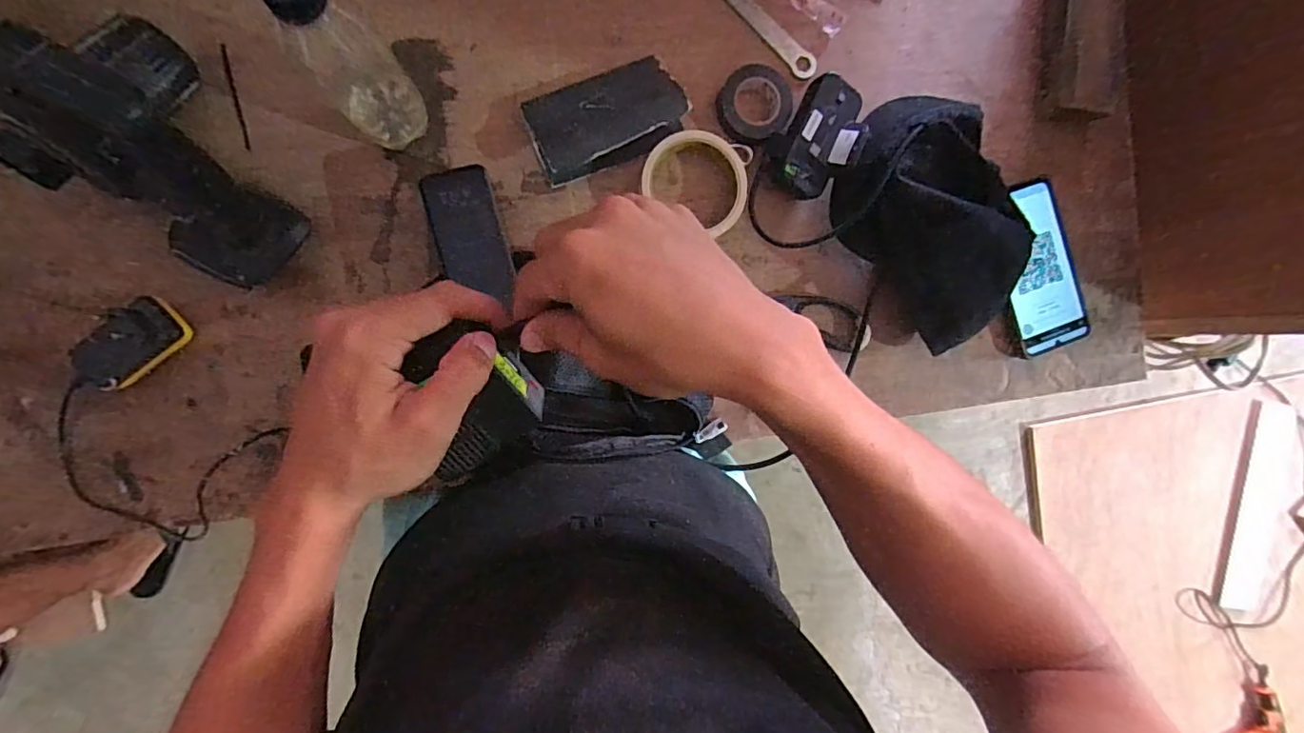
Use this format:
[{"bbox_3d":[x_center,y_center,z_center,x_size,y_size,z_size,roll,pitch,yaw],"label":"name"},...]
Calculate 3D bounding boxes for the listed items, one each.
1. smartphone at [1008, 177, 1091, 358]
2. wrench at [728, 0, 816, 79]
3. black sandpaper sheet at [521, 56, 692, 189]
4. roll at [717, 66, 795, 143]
[{"bbox_3d":[0.384,-0.099,0.546,0.077,0.013,0.165,-17,94,-6],"label":"smartphone"},{"bbox_3d":[0.068,-0.343,0.496,0.216,0.010,0.020,40,87,-7],"label":"wrench"},{"bbox_3d":[-0.037,-0.213,0.478,0.131,0.034,0.081,-23,95,-6],"label":"black sandpaper sheet"},{"bbox_3d":[0.092,-0.238,0.500,0.066,0.023,0.070,0,92,-7],"label":"roll"}]

